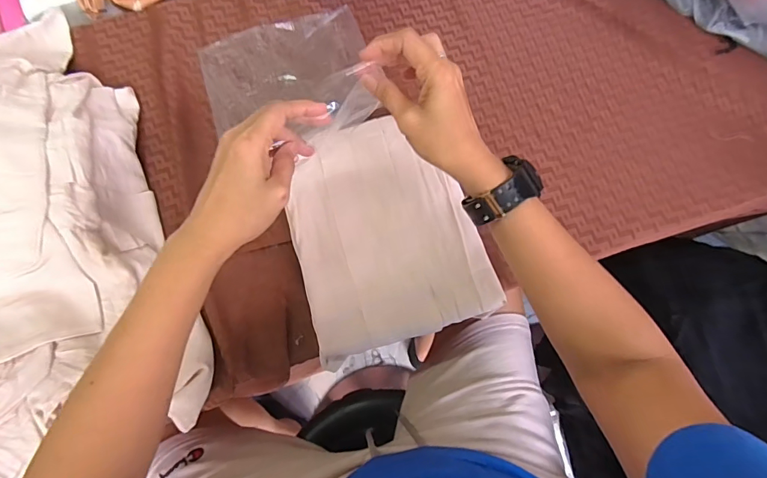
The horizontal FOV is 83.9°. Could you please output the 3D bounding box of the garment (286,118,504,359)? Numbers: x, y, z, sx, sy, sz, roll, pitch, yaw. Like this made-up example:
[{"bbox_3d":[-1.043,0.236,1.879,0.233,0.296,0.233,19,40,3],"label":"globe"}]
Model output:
[{"bbox_3d":[0.003,-0.012,0.504,0.217,0.051,0.253,-15,73,-6],"label":"garment"}]

